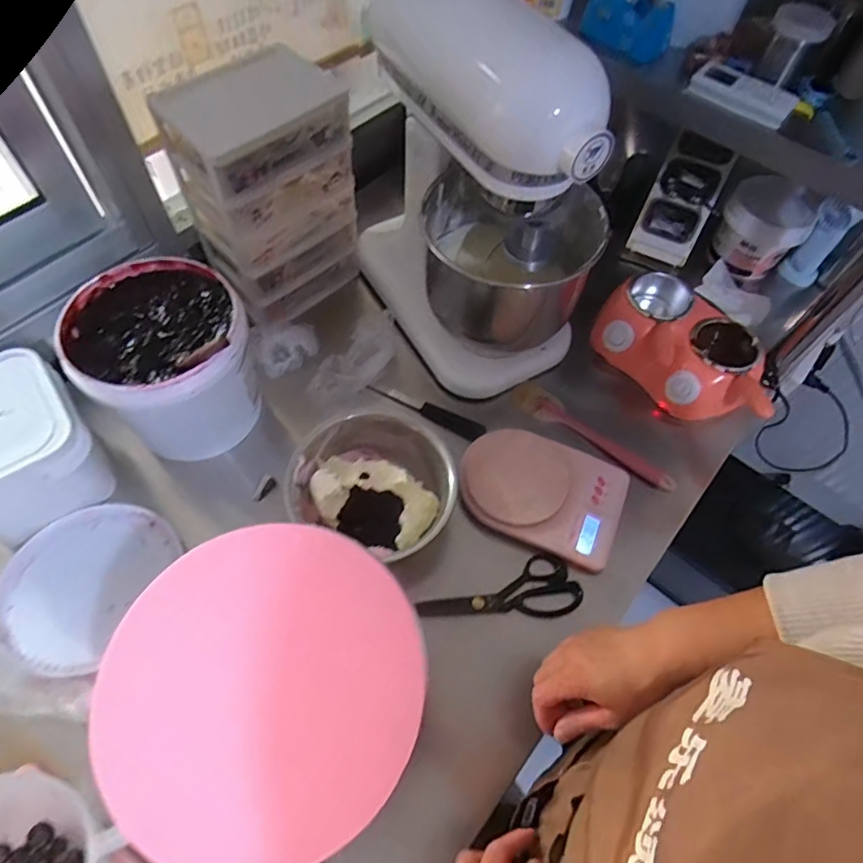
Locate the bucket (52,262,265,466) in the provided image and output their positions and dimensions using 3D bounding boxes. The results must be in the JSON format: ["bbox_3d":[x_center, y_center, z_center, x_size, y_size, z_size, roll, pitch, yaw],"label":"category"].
[{"bbox_3d":[-0.327,-0.085,0.703,0.189,0.181,0.194,1,60,-2],"label":"bucket"}]

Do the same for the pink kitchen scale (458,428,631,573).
[{"bbox_3d":[0.145,0.074,0.713,0.208,0.032,0.144,22,61,9],"label":"pink kitchen scale"}]

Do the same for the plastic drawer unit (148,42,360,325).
[{"bbox_3d":[-0.219,-0.327,0.762,0.139,0.317,0.187,41,66,18],"label":"plastic drawer unit"}]

